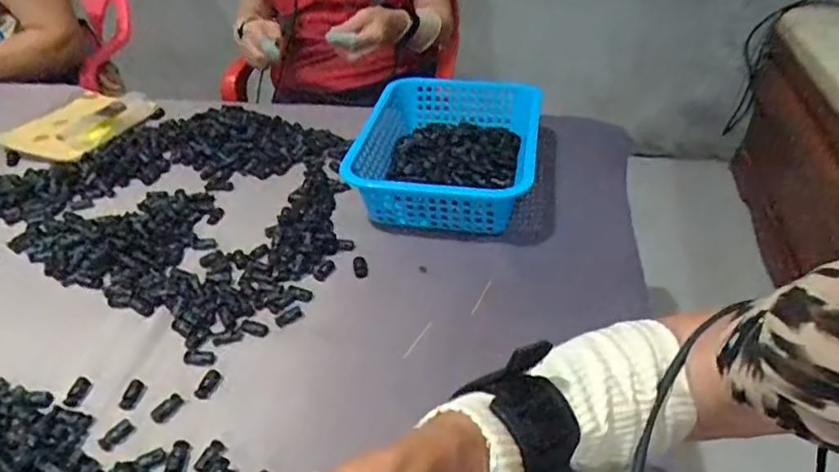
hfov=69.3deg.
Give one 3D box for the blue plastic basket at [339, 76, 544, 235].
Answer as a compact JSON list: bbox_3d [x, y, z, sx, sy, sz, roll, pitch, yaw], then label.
[{"bbox_3d":[0.042,-0.117,0.806,0.209,0.083,0.309,6,38,8],"label":"blue plastic basket"}]

